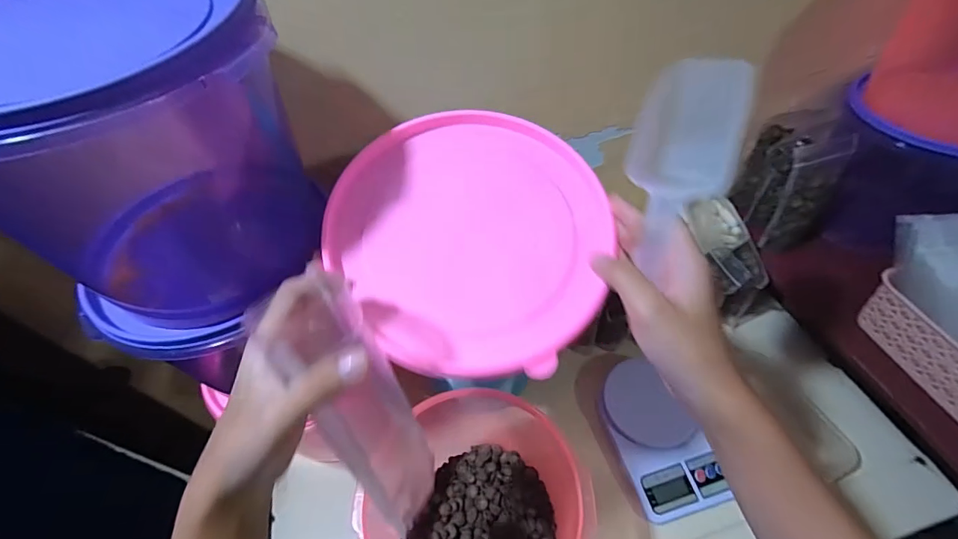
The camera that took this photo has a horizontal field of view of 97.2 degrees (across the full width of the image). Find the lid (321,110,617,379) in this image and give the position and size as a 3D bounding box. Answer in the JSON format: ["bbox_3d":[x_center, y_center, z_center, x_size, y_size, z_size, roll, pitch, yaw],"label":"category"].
[{"bbox_3d":[-0.006,-0.028,0.311,0.203,0.025,0.193,0,67,0],"label":"lid"}]

